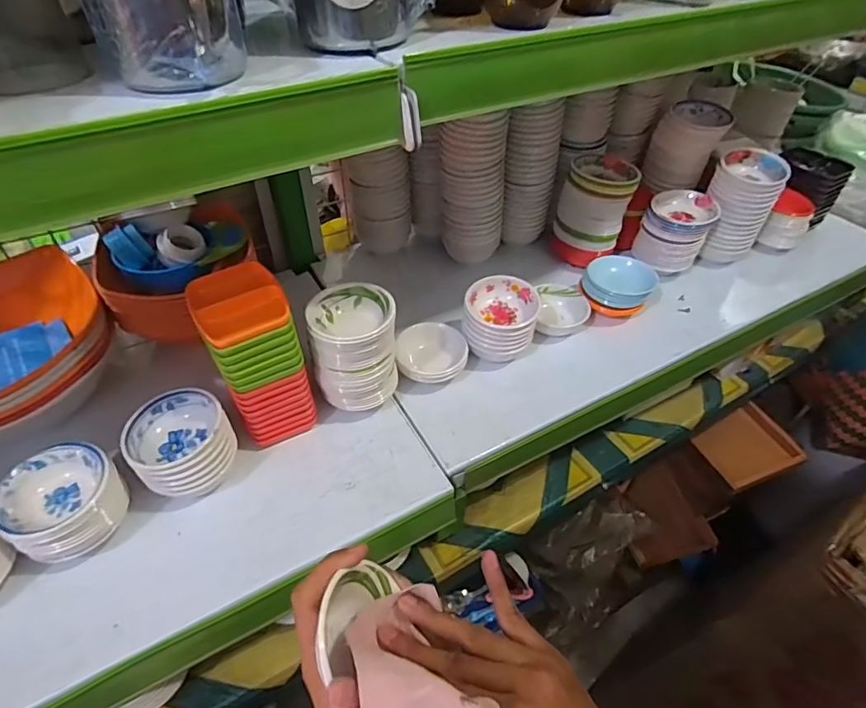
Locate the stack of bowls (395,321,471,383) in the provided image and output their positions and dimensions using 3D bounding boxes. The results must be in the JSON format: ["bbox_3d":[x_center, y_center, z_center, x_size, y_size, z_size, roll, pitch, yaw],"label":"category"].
[{"bbox_3d":[-0.002,-0.002,0.614,0.085,0.043,0.068,-3,46,-5],"label":"stack of bowls"}]

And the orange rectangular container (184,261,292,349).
[{"bbox_3d":[-0.177,-0.048,0.455,0.077,0.021,0.081,-22,50,-21],"label":"orange rectangular container"}]

